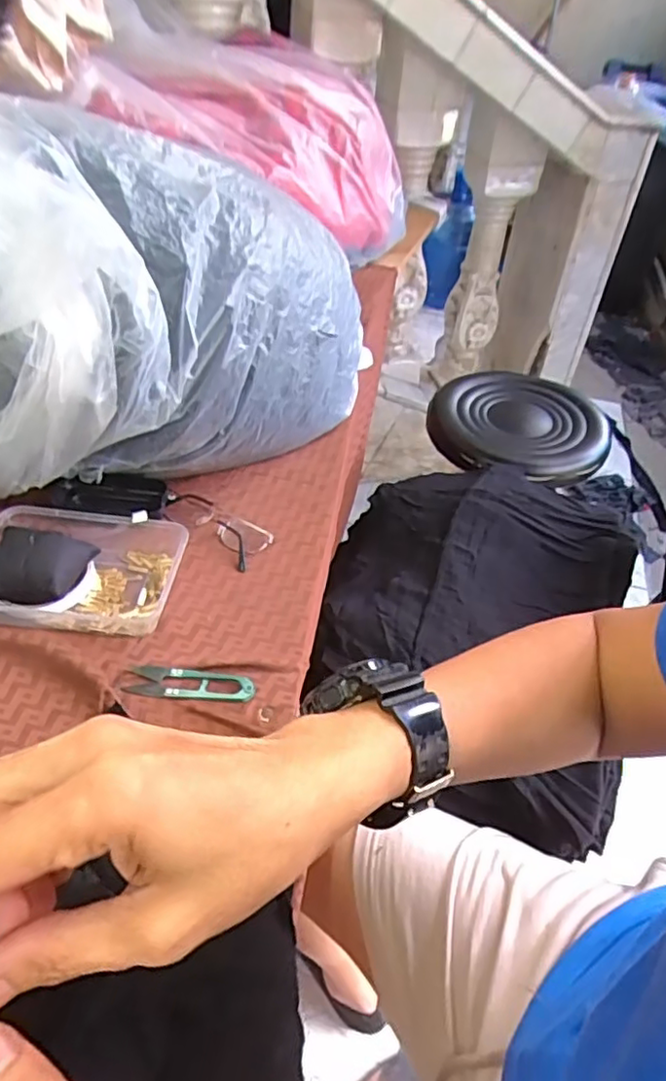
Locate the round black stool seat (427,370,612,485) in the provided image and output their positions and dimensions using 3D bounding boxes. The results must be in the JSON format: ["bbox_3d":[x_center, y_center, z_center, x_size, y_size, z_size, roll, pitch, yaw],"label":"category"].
[{"bbox_3d":[0.331,-0.211,1.089,0.295,0.044,0.289,2,44,-2],"label":"round black stool seat"}]

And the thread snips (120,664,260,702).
[{"bbox_3d":[-0.114,0.114,0.489,0.101,0.004,0.027,6,43,2],"label":"thread snips"}]

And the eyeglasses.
[{"bbox_3d":[-0.122,-0.017,0.616,0.119,0.020,0.044,27,47,22],"label":"eyeglasses"}]

